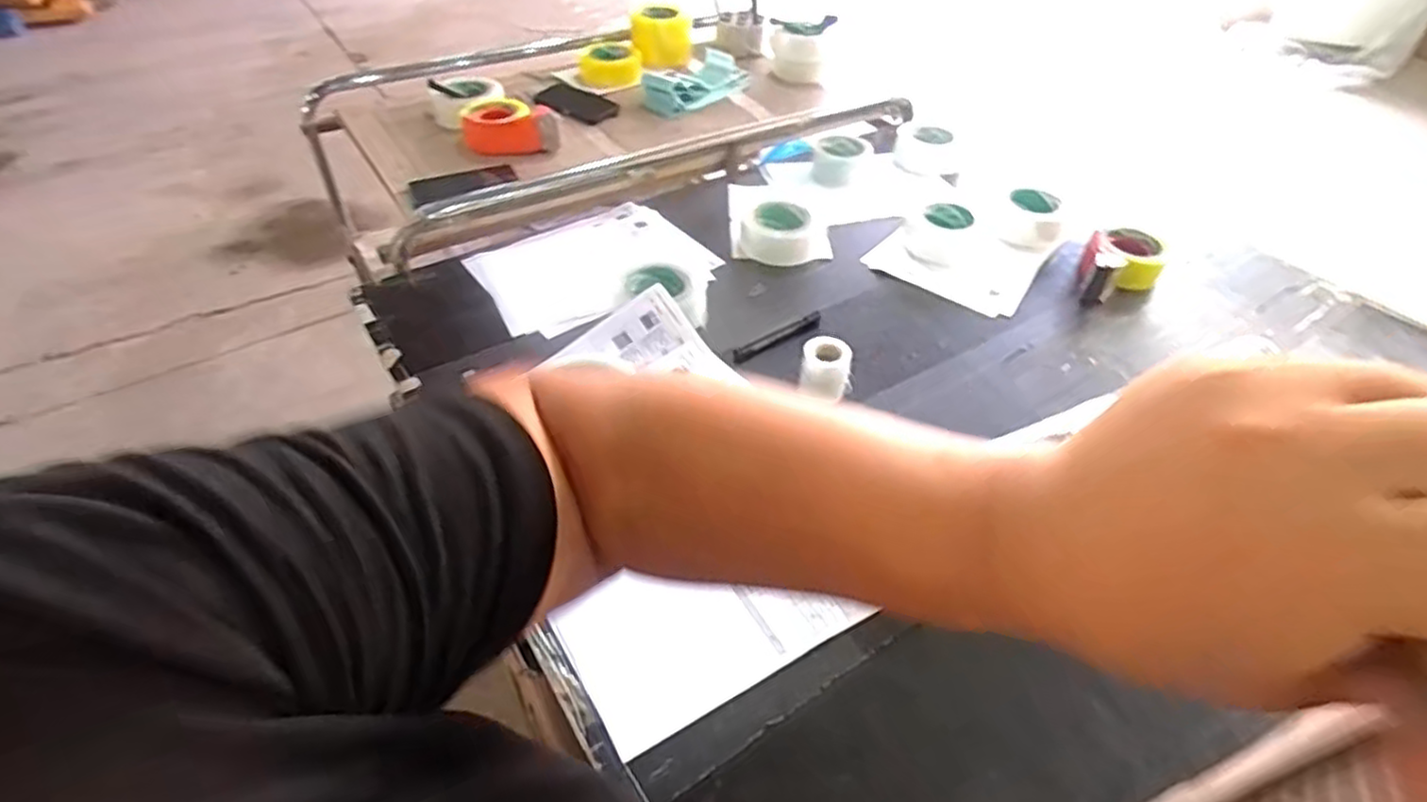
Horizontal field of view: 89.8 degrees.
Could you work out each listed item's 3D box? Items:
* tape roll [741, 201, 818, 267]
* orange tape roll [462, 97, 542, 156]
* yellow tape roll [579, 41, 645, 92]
[{"bbox_3d":[0.101,-0.265,1.102,0.108,0.049,0.107,1,45,-1],"label":"tape roll"},{"bbox_3d":[-0.388,-0.510,1.304,0.135,0.050,0.148,-10,46,-12],"label":"orange tape roll"},{"bbox_3d":[-0.220,-0.710,1.497,0.126,0.054,0.134,-19,49,-20],"label":"yellow tape roll"}]

